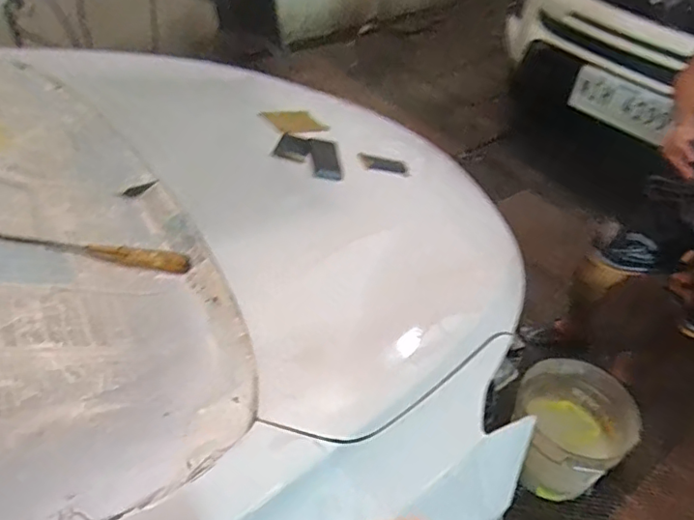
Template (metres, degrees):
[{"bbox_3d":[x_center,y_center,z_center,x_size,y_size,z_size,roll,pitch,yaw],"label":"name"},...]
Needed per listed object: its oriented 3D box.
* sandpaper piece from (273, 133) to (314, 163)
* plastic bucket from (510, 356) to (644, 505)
[{"bbox_3d":[-0.118,-0.248,1.202,0.074,0.006,0.086,17,46,4],"label":"sandpaper piece"},{"bbox_3d":[0.654,0.498,1.605,0.307,0.249,0.332,3,43,-3],"label":"plastic bucket"}]

